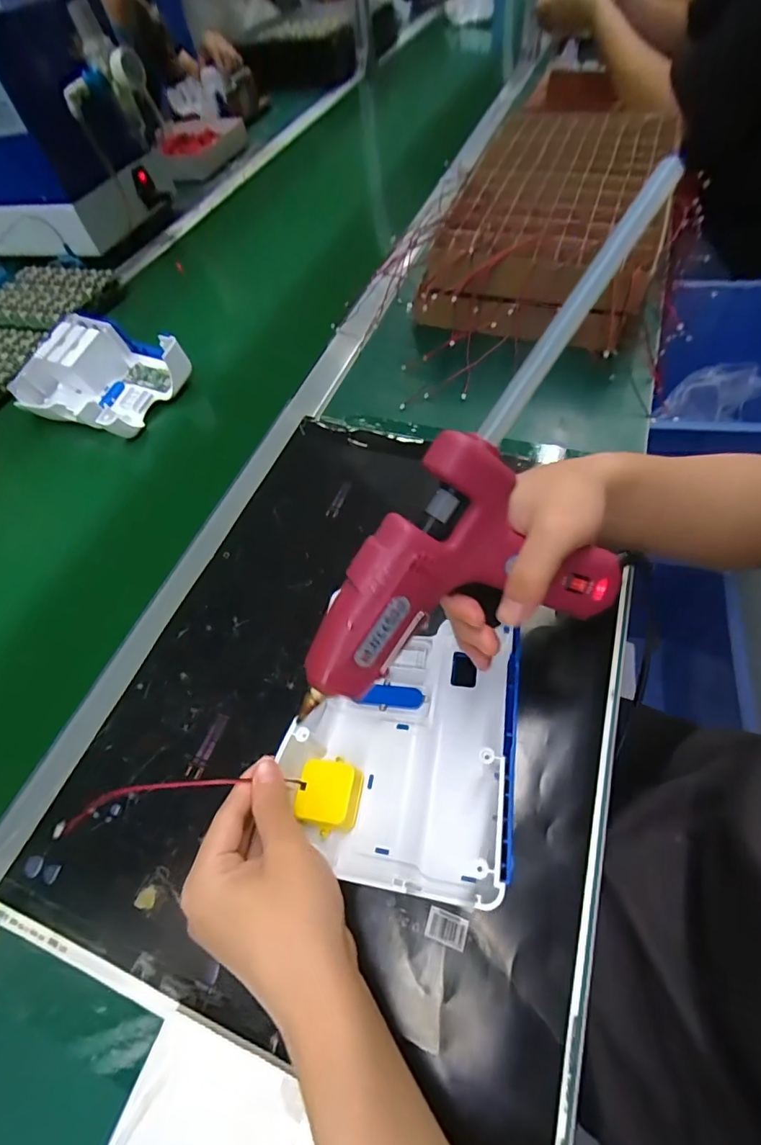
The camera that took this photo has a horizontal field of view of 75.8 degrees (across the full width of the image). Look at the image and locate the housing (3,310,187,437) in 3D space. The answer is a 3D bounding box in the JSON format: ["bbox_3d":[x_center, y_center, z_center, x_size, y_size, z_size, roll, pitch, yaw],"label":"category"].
[{"bbox_3d":[-0.345,-0.244,0.592,0.192,0.057,0.138,18,60,15],"label":"housing"}]

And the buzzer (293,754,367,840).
[{"bbox_3d":[-0.032,0.140,0.309,0.039,0.017,0.042,8,58,12],"label":"buzzer"}]

